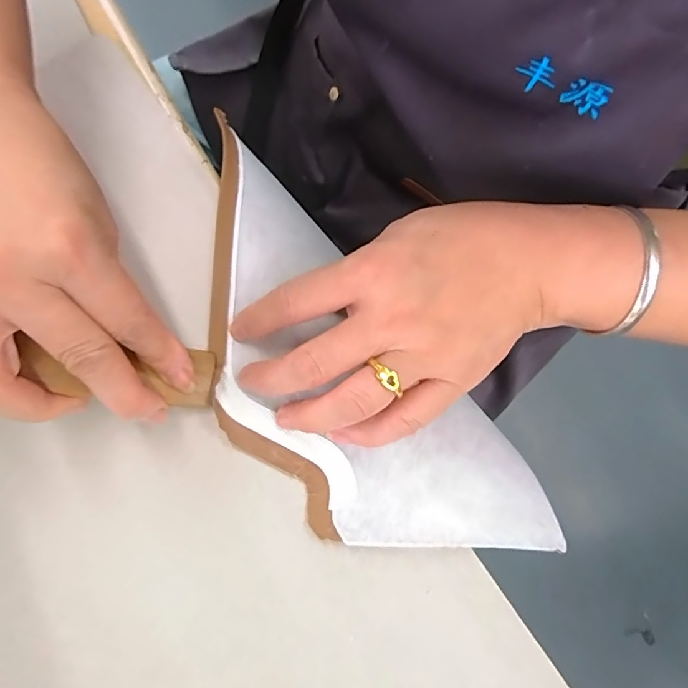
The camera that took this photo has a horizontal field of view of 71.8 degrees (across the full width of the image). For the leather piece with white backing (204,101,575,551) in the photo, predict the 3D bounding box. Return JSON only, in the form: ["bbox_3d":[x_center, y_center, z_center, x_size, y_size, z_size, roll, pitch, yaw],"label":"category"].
[{"bbox_3d":[-0.018,0.000,0.249,0.109,0.033,0.274,-33,74,-10],"label":"leather piece with white backing"}]

